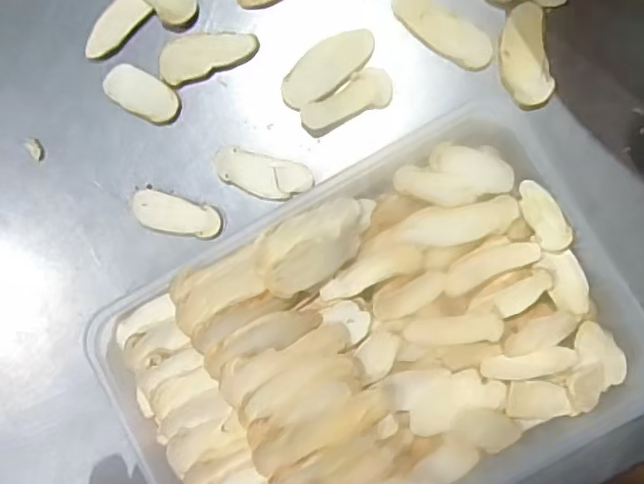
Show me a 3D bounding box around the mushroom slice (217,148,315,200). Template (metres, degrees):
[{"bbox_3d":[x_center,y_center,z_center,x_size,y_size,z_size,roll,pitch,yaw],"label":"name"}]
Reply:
[{"bbox_3d":[-0.030,-0.033,0.299,0.048,0.004,0.020,13,86,5],"label":"mushroom slice"}]

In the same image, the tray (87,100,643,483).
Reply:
[{"bbox_3d":[0.025,0.055,0.276,0.230,0.039,0.164,-31,82,4],"label":"tray"}]

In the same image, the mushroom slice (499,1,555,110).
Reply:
[{"bbox_3d":[0.102,-0.093,0.297,0.024,0.004,0.053,-8,84,3],"label":"mushroom slice"}]

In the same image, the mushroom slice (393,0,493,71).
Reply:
[{"bbox_3d":[0.061,-0.108,0.300,0.056,0.005,0.020,34,88,7],"label":"mushroom slice"}]

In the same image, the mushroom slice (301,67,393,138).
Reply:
[{"bbox_3d":[0.012,-0.072,0.300,0.049,0.007,0.021,-24,83,2],"label":"mushroom slice"}]

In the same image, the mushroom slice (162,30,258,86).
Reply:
[{"bbox_3d":[-0.060,-0.100,0.310,0.051,0.007,0.022,-22,83,5],"label":"mushroom slice"}]

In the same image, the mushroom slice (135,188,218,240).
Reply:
[{"bbox_3d":[-0.075,-0.014,0.303,0.045,0.004,0.018,15,87,8],"label":"mushroom slice"}]

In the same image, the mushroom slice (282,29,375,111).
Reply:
[{"bbox_3d":[0.003,-0.089,0.300,0.053,0.004,0.023,-43,97,-1],"label":"mushroom slice"}]

